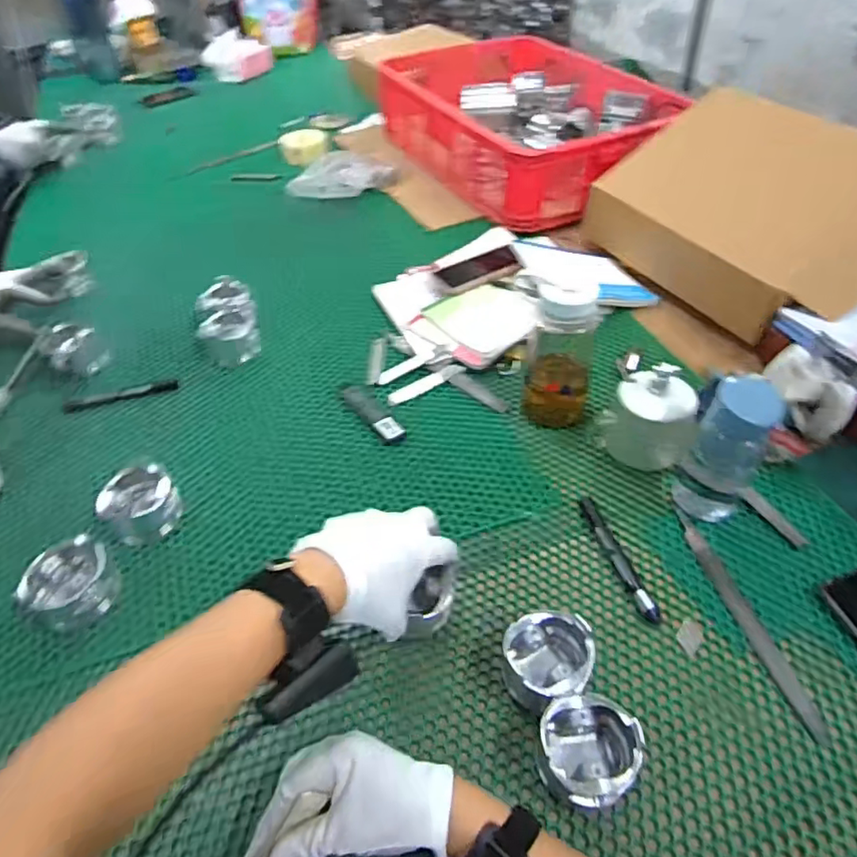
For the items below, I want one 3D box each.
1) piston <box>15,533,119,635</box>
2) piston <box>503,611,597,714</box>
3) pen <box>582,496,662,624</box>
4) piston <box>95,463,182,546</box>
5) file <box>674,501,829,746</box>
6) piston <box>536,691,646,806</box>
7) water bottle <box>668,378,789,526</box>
[{"bbox_3d":[-0.345,0.150,0.568,0.073,0.046,0.081,23,51,24],"label":"piston"},{"bbox_3d":[0.102,0.200,0.508,0.071,0.051,0.070,-3,46,1],"label":"piston"},{"bbox_3d":[0.190,0.127,0.599,0.015,0.014,0.142,-14,47,-10],"label":"pen"},{"bbox_3d":[-0.305,0.081,0.629,0.071,0.051,0.071,-2,46,2],"label":"piston"},{"bbox_3d":[0.294,0.170,0.558,0.021,0.005,0.234,-11,46,-7],"label":"file"},{"bbox_3d":[0.123,0.249,0.459,0.070,0.055,0.073,-2,46,2],"label":"piston"},{"bbox_3d":[0.297,0.023,0.592,0.066,0.151,0.058,27,53,26],"label":"water bottle"}]

